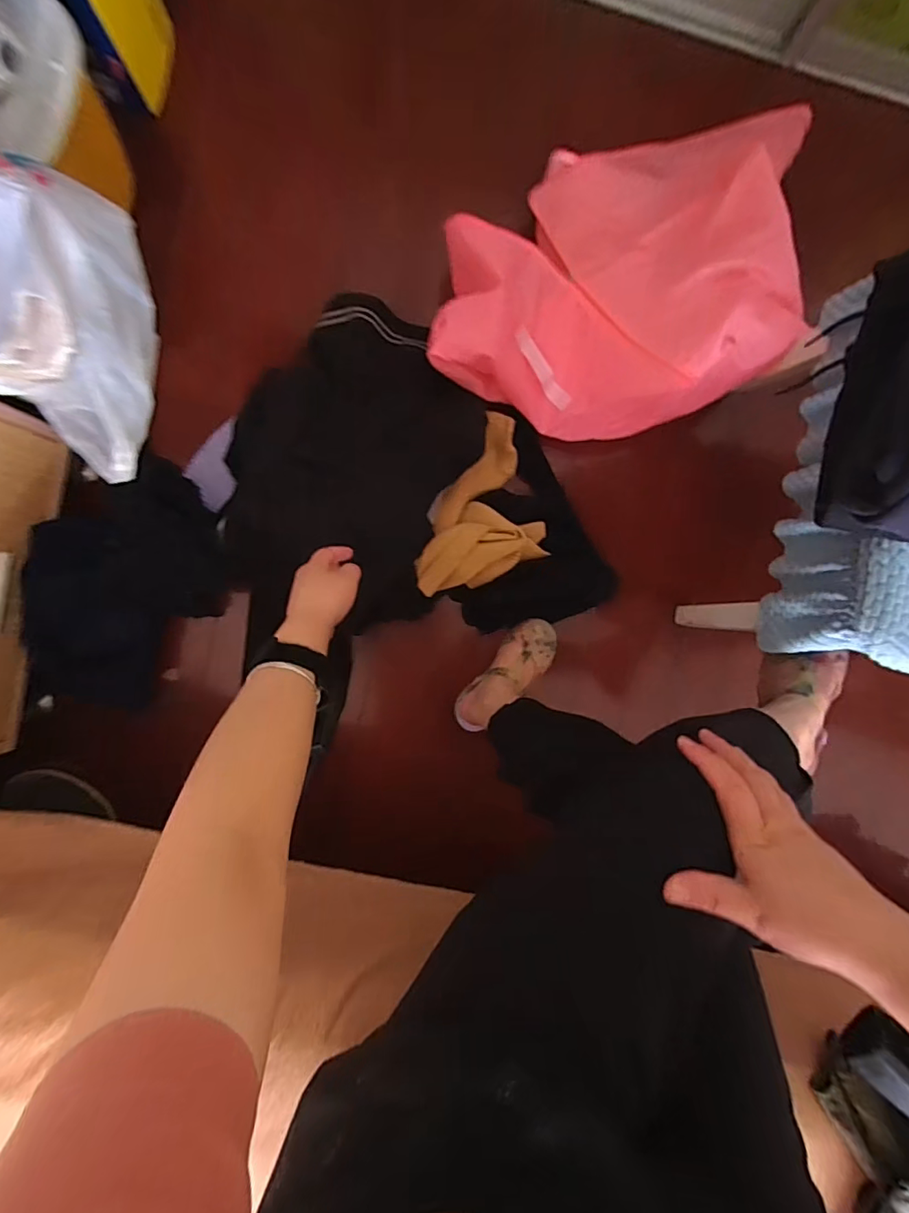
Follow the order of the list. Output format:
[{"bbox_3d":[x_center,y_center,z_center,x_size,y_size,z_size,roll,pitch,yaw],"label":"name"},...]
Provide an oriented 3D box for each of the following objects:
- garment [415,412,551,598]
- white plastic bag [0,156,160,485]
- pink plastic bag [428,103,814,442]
[{"bbox_3d":[0.022,-0.168,0.848,0.233,0.094,0.263,-18,93,-4],"label":"garment"},{"bbox_3d":[-0.564,-0.379,0.573,0.369,0.224,0.306,20,90,-5],"label":"white plastic bag"},{"bbox_3d":[0.228,-0.520,0.789,0.534,0.163,0.468,-5,92,-4],"label":"pink plastic bag"}]

